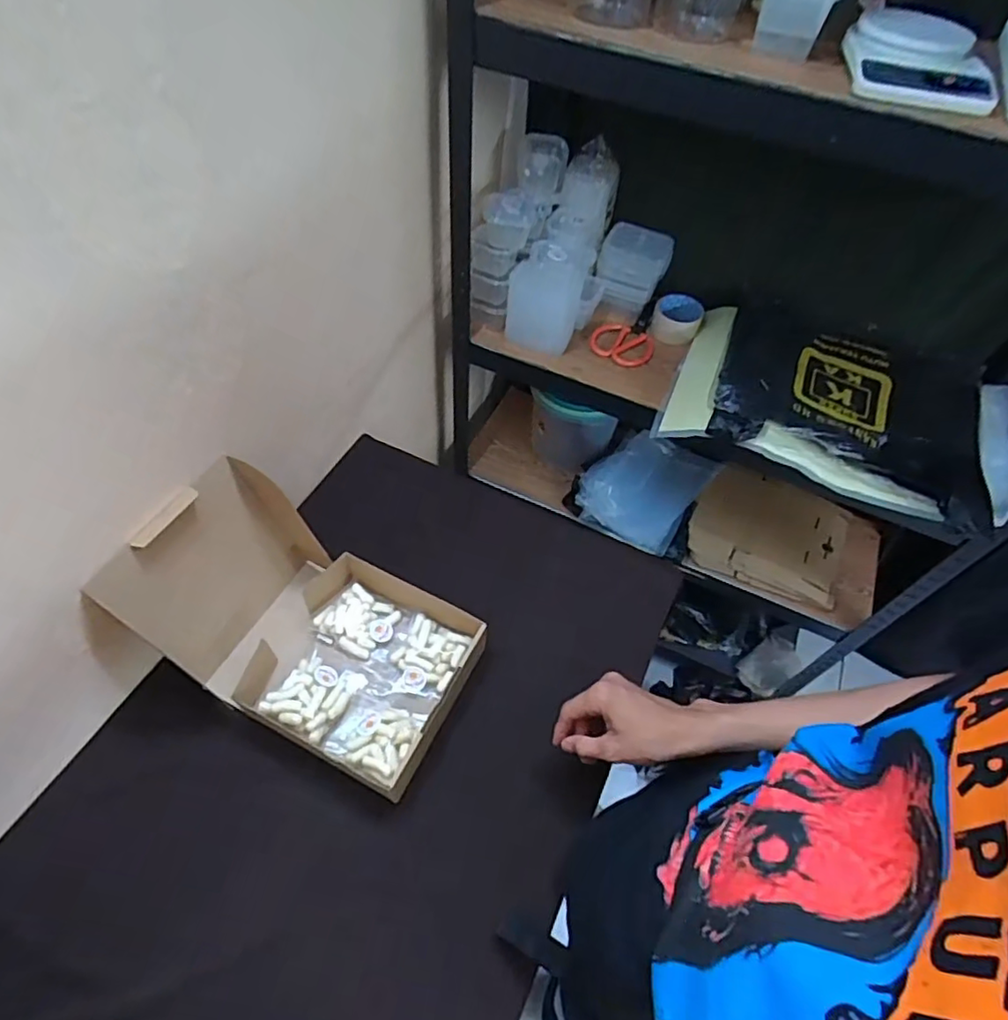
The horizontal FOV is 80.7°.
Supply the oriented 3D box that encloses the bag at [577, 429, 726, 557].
[{"bbox_3d":[0.301,-0.054,1.252,0.217,0.066,0.265,33,58,18],"label":"bag"}]

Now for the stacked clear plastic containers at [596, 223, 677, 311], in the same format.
[{"bbox_3d":[0.222,-0.410,1.034,0.114,0.136,0.075,19,55,9],"label":"stacked clear plastic containers"}]

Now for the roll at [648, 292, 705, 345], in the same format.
[{"bbox_3d":[0.307,-0.338,1.054,0.086,0.044,0.086,2,54,-3],"label":"roll"}]

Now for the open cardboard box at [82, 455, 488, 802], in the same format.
[{"bbox_3d":[-0.223,0.134,0.682,0.336,0.199,0.221,24,56,12],"label":"open cardboard box"}]

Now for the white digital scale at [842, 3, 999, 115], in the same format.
[{"bbox_3d":[0.417,-0.468,0.603,0.131,0.039,0.176,11,54,3],"label":"white digital scale"}]

